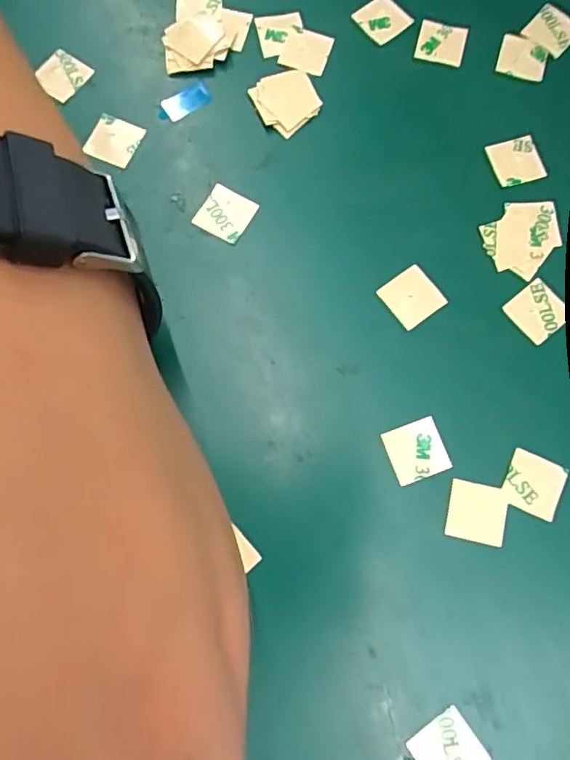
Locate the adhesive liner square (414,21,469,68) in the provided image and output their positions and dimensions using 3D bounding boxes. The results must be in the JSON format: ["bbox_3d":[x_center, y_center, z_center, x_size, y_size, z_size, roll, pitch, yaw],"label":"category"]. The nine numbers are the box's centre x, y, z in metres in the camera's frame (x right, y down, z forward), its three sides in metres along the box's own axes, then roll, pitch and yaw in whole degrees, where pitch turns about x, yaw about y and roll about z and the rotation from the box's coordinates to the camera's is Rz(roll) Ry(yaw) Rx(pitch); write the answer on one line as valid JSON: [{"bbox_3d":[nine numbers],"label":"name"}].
[{"bbox_3d":[0.052,-0.111,0.185,0.016,0.004,0.014,16,77,3],"label":"adhesive liner square"}]

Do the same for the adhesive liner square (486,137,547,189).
[{"bbox_3d":[0.073,-0.069,0.176,0.016,0.004,0.015,-17,77,-5],"label":"adhesive liner square"}]

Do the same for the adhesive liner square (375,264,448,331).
[{"bbox_3d":[0.037,-0.024,0.165,0.015,0.004,0.015,-35,79,-9],"label":"adhesive liner square"}]

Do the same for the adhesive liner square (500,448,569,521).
[{"bbox_3d":[0.068,0.029,0.154,0.015,0.004,0.015,24,79,5],"label":"adhesive liner square"}]

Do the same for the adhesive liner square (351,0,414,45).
[{"bbox_3d":[0.032,-0.120,0.188,0.015,0.004,0.014,-38,88,-6],"label":"adhesive liner square"}]

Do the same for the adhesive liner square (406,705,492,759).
[{"bbox_3d":[0.040,0.092,0.139,0.016,0.004,0.015,-33,78,-9],"label":"adhesive liner square"}]

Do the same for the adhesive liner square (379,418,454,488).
[{"bbox_3d":[0.036,0.020,0.156,0.015,0.004,0.015,-20,80,-4],"label":"adhesive liner square"}]

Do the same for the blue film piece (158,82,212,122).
[{"bbox_3d":[-0.032,-0.089,0.181,0.017,0.004,0.008,-31,92,-9],"label":"blue film piece"}]

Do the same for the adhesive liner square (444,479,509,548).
[{"bbox_3d":[0.052,0.036,0.152,0.016,0.004,0.015,13,77,3],"label":"adhesive liner square"}]

